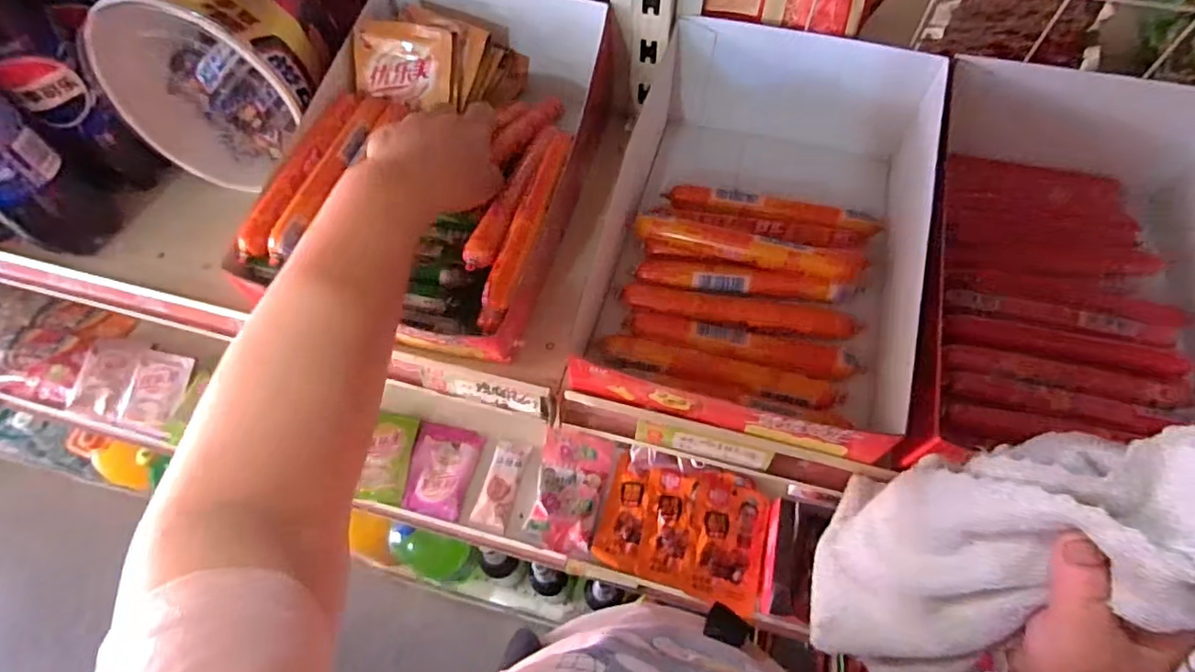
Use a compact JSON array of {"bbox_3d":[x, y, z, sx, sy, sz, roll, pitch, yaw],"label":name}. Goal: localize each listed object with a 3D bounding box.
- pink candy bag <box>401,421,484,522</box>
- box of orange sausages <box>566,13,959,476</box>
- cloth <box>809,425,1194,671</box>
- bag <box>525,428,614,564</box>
[{"bbox_3d":[-0.204,0.178,0.769,0.084,0.020,0.113,9,61,5],"label":"pink candy bag"},{"bbox_3d":[0.114,-0.078,0.408,0.198,0.092,0.285,13,62,7],"label":"box of orange sausages"},{"bbox_3d":[0.179,0.103,0.273,0.045,0.209,0.100,-9,59,-31],"label":"cloth"},{"bbox_3d":[-0.034,0.198,0.748,0.089,0.029,0.147,10,61,6],"label":"bag"}]

